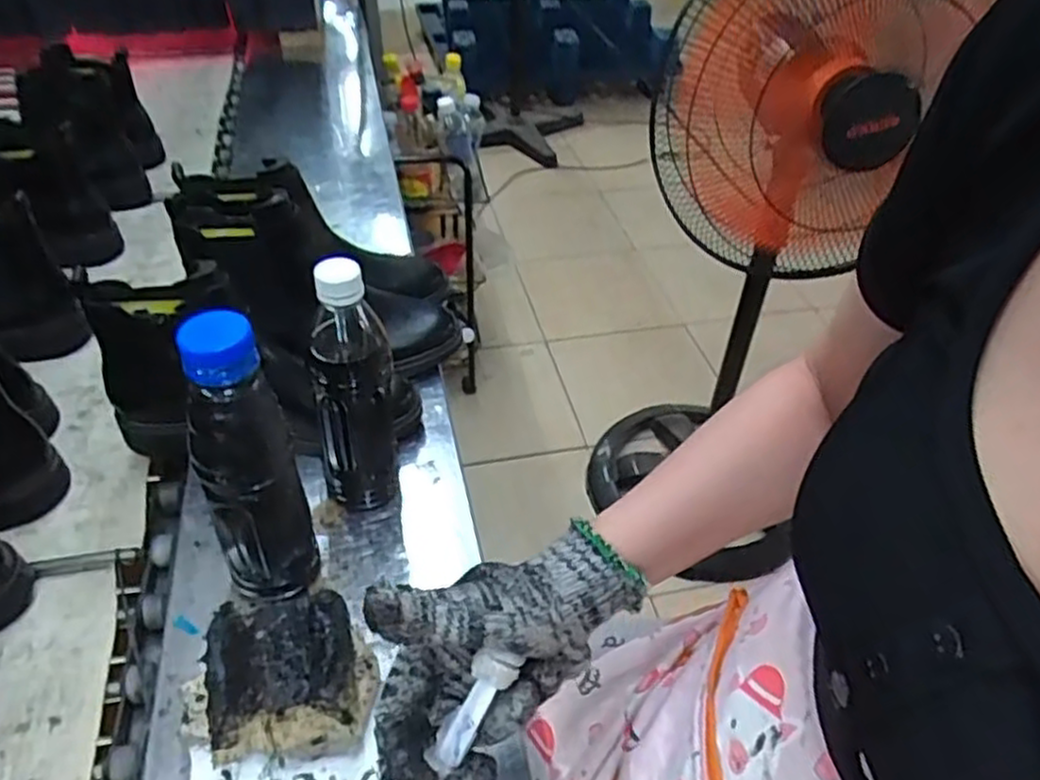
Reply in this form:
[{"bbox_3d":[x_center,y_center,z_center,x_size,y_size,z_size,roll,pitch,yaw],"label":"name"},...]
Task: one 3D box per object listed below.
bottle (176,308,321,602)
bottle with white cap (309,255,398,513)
[{"bbox_3d":[-0.175,0.056,0.476,0.058,0.223,0.051,-17,46,-23],"label":"bottle"},{"bbox_3d":[-0.124,0.002,0.548,0.055,0.217,0.062,-6,43,-12],"label":"bottle with white cap"}]

